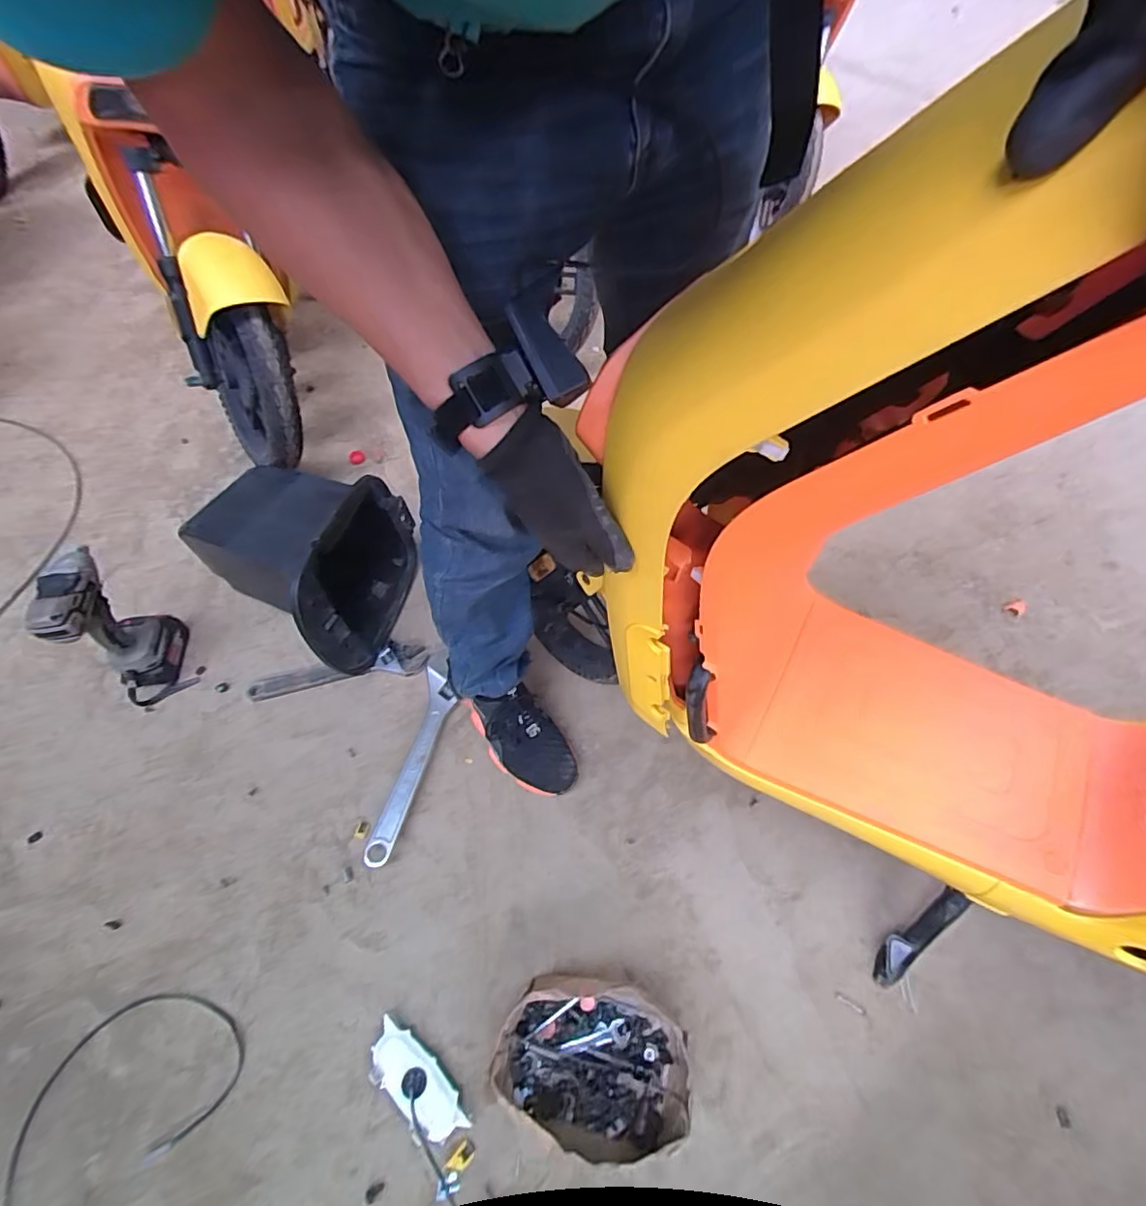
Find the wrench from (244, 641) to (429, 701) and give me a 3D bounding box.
[{"bbox_3d":[-0.378,0.108,0.912,0.271,0.021,0.058,-10,57,-8],"label":"wrench"}]

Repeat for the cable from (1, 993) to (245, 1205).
[{"bbox_3d":[-0.493,0.579,0.598,0.196,0.011,0.271,15,58,2],"label":"cable"}]

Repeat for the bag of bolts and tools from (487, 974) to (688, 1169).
[{"bbox_3d":[0.021,0.509,0.629,0.202,0.076,0.138,10,56,6],"label":"bag of bolts and tools"}]

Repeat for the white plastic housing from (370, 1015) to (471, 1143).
[{"bbox_3d":[-0.178,0.543,0.636,0.131,0.022,0.050,34,62,20],"label":"white plastic housing"}]

